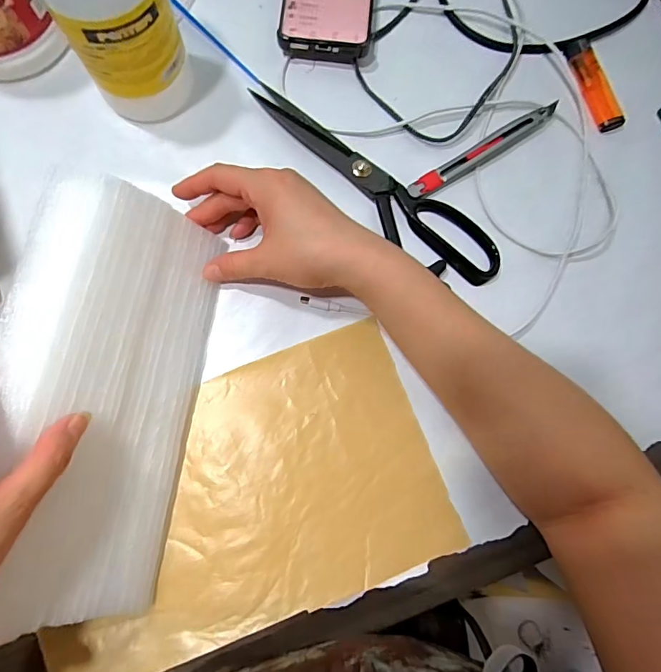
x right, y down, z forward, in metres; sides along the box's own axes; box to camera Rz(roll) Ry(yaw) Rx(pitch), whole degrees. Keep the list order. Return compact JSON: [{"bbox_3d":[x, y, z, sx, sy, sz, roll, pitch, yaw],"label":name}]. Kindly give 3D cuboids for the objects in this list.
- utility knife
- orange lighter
[{"bbox_3d":[0.128,-0.158,0.382,0.148,0.010,0.014,-33,84,-8],"label":"utility knife"},{"bbox_3d":[0.234,-0.221,0.401,0.025,0.009,0.083,-20,83,-6],"label":"orange lighter"}]

